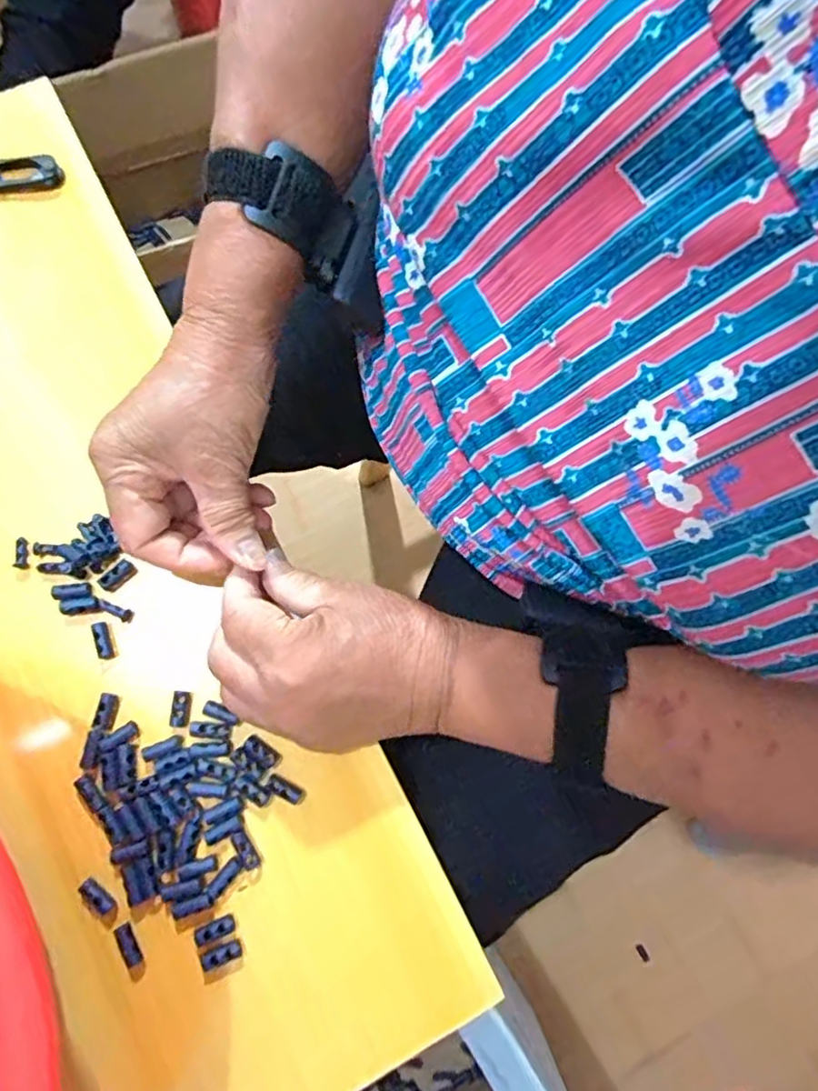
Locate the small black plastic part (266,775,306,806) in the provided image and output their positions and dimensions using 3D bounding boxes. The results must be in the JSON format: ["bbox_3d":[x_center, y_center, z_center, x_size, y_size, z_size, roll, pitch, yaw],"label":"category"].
[{"bbox_3d":[-0.062,0.123,0.316,0.020,0.006,0.008,31,78,5],"label":"small black plastic part"}]

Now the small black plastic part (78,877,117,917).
[{"bbox_3d":[-0.149,0.168,0.300,0.019,0.005,0.010,43,80,8],"label":"small black plastic part"}]

